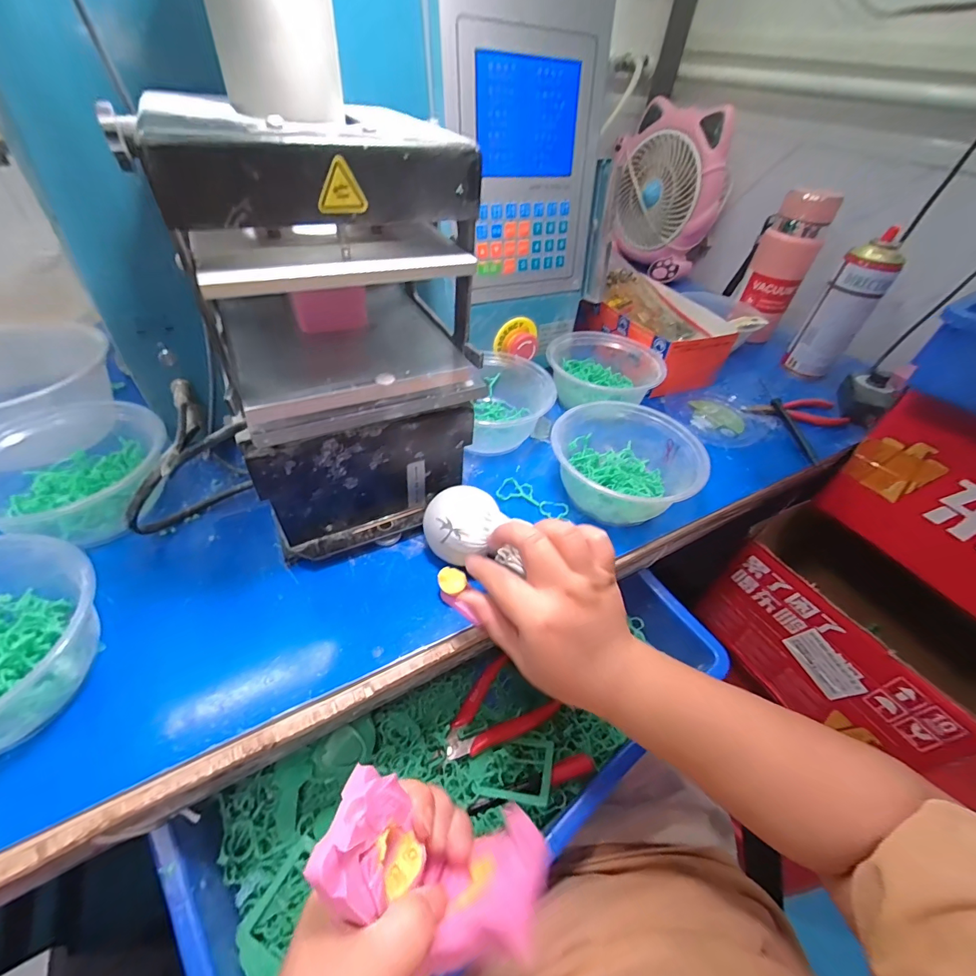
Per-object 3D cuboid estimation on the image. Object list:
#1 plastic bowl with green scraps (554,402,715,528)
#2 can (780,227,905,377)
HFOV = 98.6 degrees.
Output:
[{"bbox_3d":[0.125,-0.025,0.397,0.131,0.058,0.123,3,45,-4],"label":"plastic bowl with green scraps"},{"bbox_3d":[0.471,-0.235,0.561,0.064,0.163,0.051,37,52,26],"label":"can"}]

